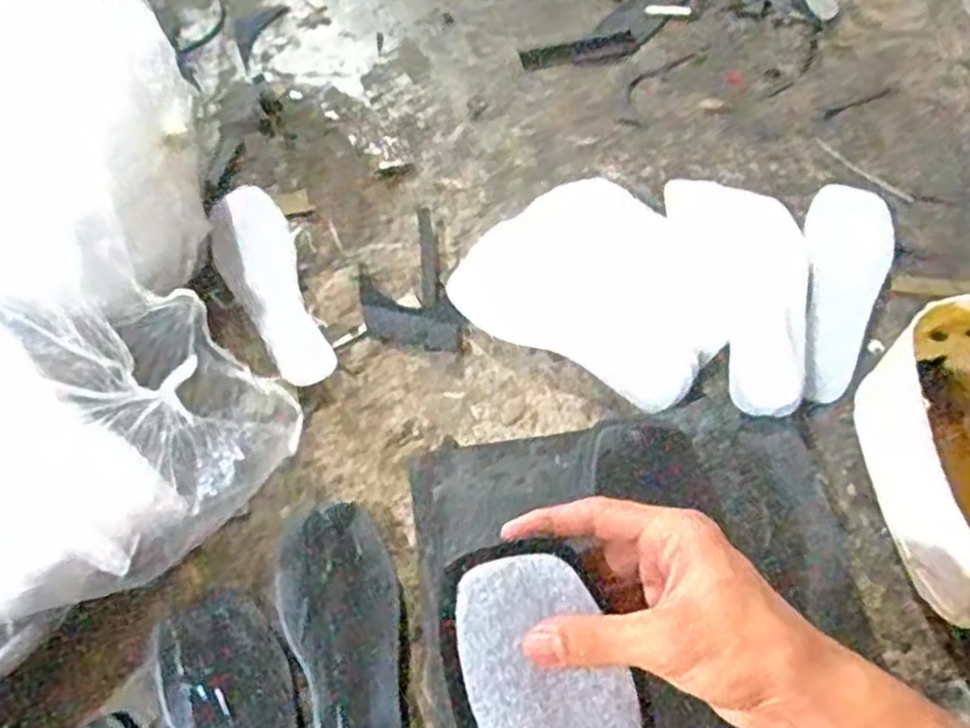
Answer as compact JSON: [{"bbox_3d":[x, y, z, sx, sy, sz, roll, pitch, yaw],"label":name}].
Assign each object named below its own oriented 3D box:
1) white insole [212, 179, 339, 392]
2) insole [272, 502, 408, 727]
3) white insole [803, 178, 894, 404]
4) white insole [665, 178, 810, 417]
[{"bbox_3d":[-0.192,-0.071,0.703,0.066,0.018,0.208,-24,66,-8],"label":"white insole"},{"bbox_3d":[-0.096,0.213,0.563,0.084,0.008,0.225,-15,65,-4],"label":"insole"},{"bbox_3d":[0.298,-0.065,0.671,0.073,0.014,0.210,23,69,3],"label":"white insole"},{"bbox_3d":[0.228,-0.065,0.661,0.101,0.018,0.217,-10,65,-2],"label":"white insole"}]

